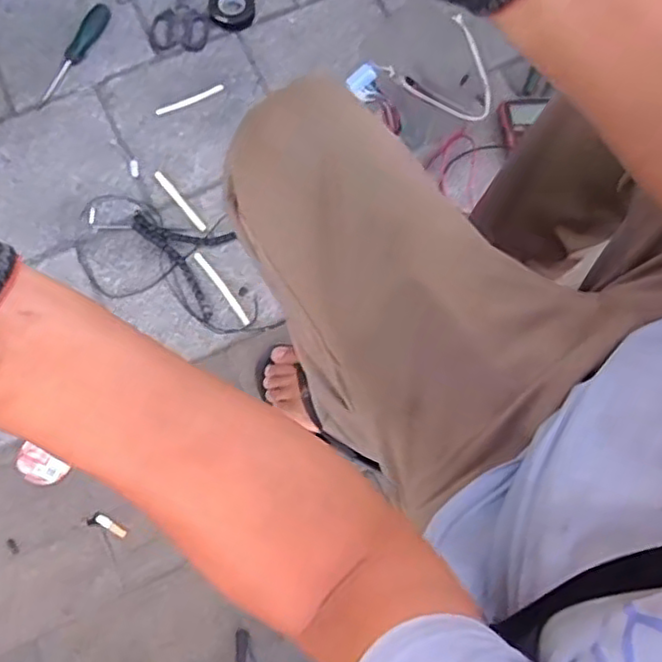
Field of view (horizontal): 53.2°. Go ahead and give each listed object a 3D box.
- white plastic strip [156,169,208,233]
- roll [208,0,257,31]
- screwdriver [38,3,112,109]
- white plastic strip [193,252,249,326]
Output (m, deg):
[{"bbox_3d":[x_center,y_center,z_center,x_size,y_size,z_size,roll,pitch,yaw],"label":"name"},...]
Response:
[{"bbox_3d":[-0.236,-0.205,1.037,0.013,0.004,0.125,-39,80,-11],"label":"white plastic strip"},{"bbox_3d":[-0.167,-0.549,1.119,0.077,0.021,0.074,1,75,-2],"label":"roll"},{"bbox_3d":[-0.421,-0.455,1.086,0.039,0.024,0.201,22,75,4],"label":"screwdriver"},{"bbox_3d":[-0.166,-0.065,1.002,0.012,0.004,0.139,-38,79,-1],"label":"white plastic strip"}]

